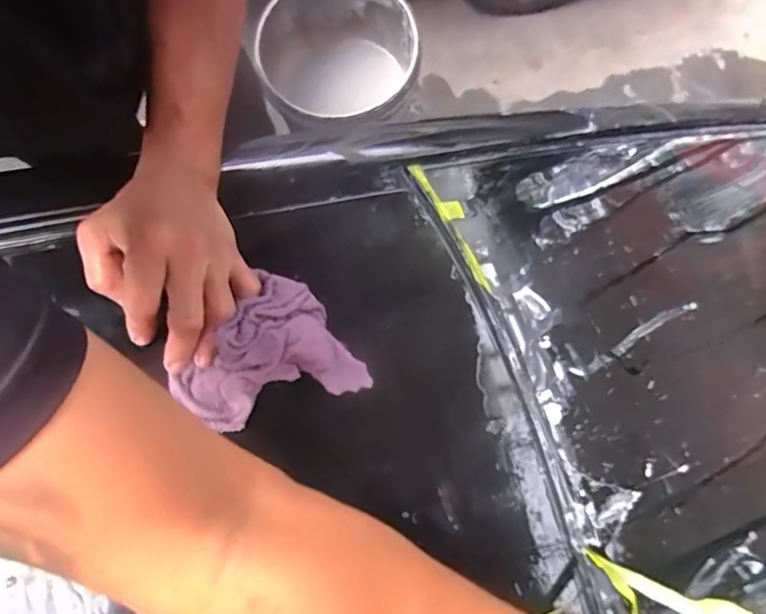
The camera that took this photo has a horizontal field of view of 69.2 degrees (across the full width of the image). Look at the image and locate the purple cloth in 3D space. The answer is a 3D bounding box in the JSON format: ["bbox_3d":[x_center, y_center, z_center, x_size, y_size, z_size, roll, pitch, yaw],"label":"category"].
[{"bbox_3d":[-0.085,0.040,0.397,0.112,0.053,0.099,-34,81,-5],"label":"purple cloth"}]

